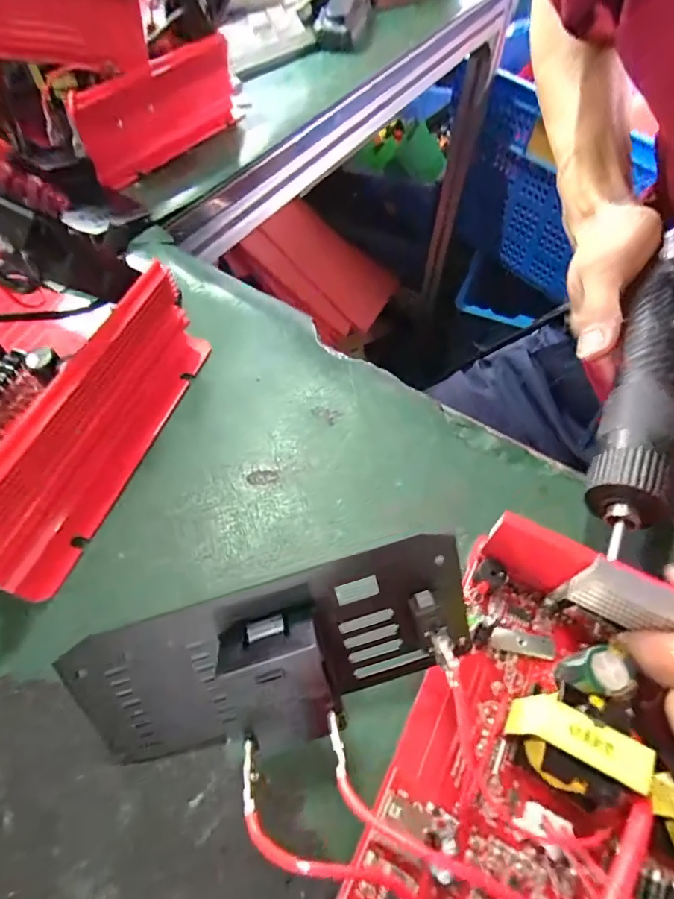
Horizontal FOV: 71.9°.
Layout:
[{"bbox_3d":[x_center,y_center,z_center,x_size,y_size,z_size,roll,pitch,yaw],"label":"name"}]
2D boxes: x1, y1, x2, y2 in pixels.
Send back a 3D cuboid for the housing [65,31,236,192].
[{"bbox_3d":[-0.142,-0.278,0.381,0.021,0.070,0.173,29,63,16],"label":"housing"}]

